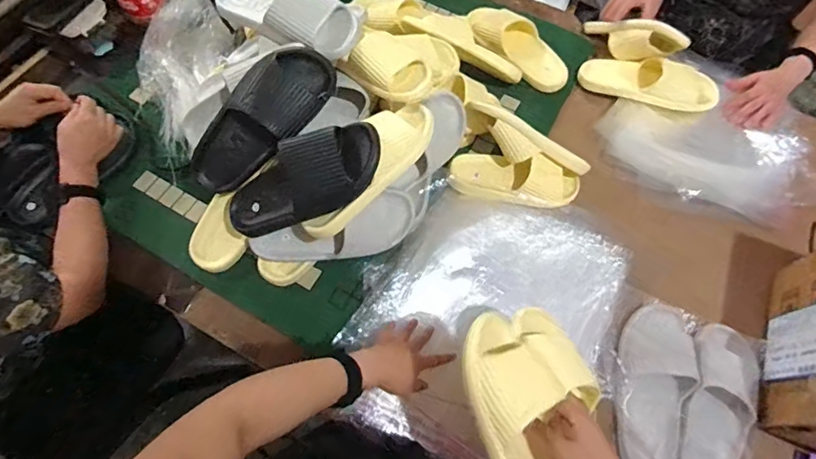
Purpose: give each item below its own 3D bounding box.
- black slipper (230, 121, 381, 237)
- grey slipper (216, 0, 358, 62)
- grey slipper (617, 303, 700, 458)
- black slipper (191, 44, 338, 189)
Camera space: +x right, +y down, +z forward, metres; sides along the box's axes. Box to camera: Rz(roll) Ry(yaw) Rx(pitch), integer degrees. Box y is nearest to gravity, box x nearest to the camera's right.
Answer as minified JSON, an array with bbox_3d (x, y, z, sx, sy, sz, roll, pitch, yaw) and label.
[{"bbox_3d":[-0.157,-0.069,0.711,0.275,0.073,0.118,-26,88,19],"label":"black slipper"},{"bbox_3d":[-0.205,-0.360,0.766,0.268,0.077,0.107,30,69,9],"label":"grey slipper"},{"bbox_3d":[0.392,0.244,0.726,0.109,0.066,0.258,19,68,5],"label":"grey slipper"},{"bbox_3d":[-0.233,-0.169,0.725,0.280,0.080,0.111,-41,106,15],"label":"black slipper"}]

